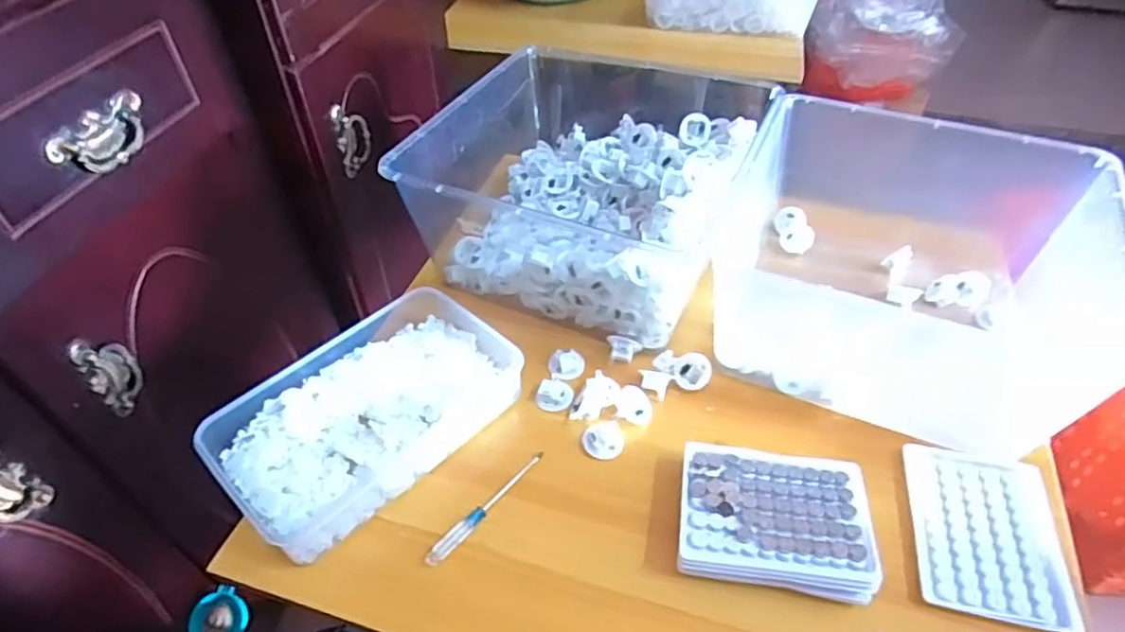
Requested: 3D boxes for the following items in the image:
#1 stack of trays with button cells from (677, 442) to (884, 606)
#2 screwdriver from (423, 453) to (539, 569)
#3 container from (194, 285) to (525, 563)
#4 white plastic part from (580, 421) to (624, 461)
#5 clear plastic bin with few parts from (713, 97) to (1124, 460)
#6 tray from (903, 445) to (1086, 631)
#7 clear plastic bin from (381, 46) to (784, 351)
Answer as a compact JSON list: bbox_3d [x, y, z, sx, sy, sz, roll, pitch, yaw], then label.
[{"bbox_3d":[0.156,0.151,0.484,0.132,0.041,0.102,8,47,8],"label":"stack of trays with button cells"},{"bbox_3d":[-0.057,0.149,0.508,0.012,0.009,0.122,33,55,28],"label":"screwdriver"},{"bbox_3d":[-0.162,0.077,0.556,0.153,0.042,0.249,34,55,29],"label":"container"},{"bbox_3d":[0.035,0.105,0.549,0.034,0.012,0.035,9,47,9],"label":"white plastic part"},{"bbox_3d":[0.304,-0.049,0.596,0.306,0.150,0.284,17,49,17],"label":"clear plastic bin with few parts"},{"bbox_3d":[0.317,0.161,0.487,0.102,0.012,0.132,8,47,9],"label":"tray"},{"bbox_3d":[0.030,-0.134,0.658,0.286,0.139,0.267,17,49,17],"label":"clear plastic bin"}]

